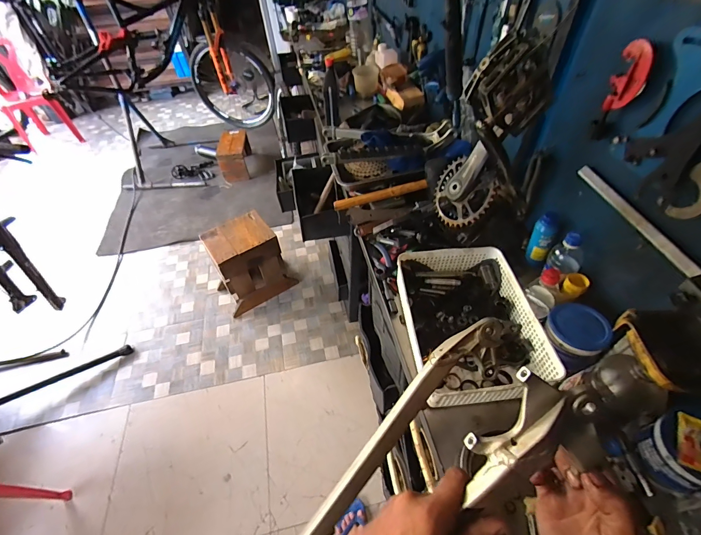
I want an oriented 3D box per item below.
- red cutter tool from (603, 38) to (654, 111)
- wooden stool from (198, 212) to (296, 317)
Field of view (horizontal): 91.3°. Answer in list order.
[{"bbox_3d":[0.457,-0.308,0.556,0.028,0.105,0.055,-14,43,-8],"label":"red cutter tool"},{"bbox_3d":[-0.545,-0.033,1.827,0.357,0.395,0.278,-30,53,-21],"label":"wooden stool"}]

